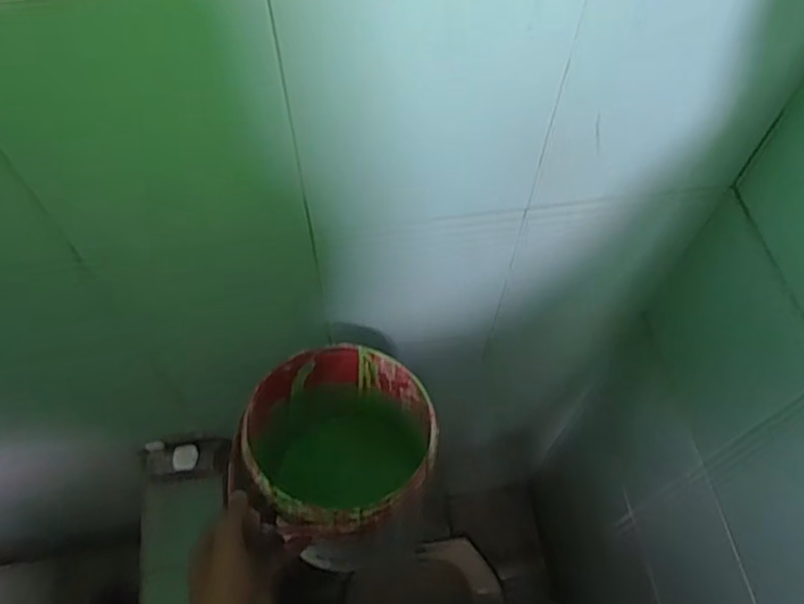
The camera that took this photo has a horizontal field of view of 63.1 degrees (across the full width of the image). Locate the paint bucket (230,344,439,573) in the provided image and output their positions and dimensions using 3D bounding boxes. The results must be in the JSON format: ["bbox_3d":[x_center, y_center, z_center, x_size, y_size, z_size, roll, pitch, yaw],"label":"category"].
[{"bbox_3d":[-0.063,0.176,0.714,0.186,0.209,0.195,0,60,-1],"label":"paint bucket"}]

